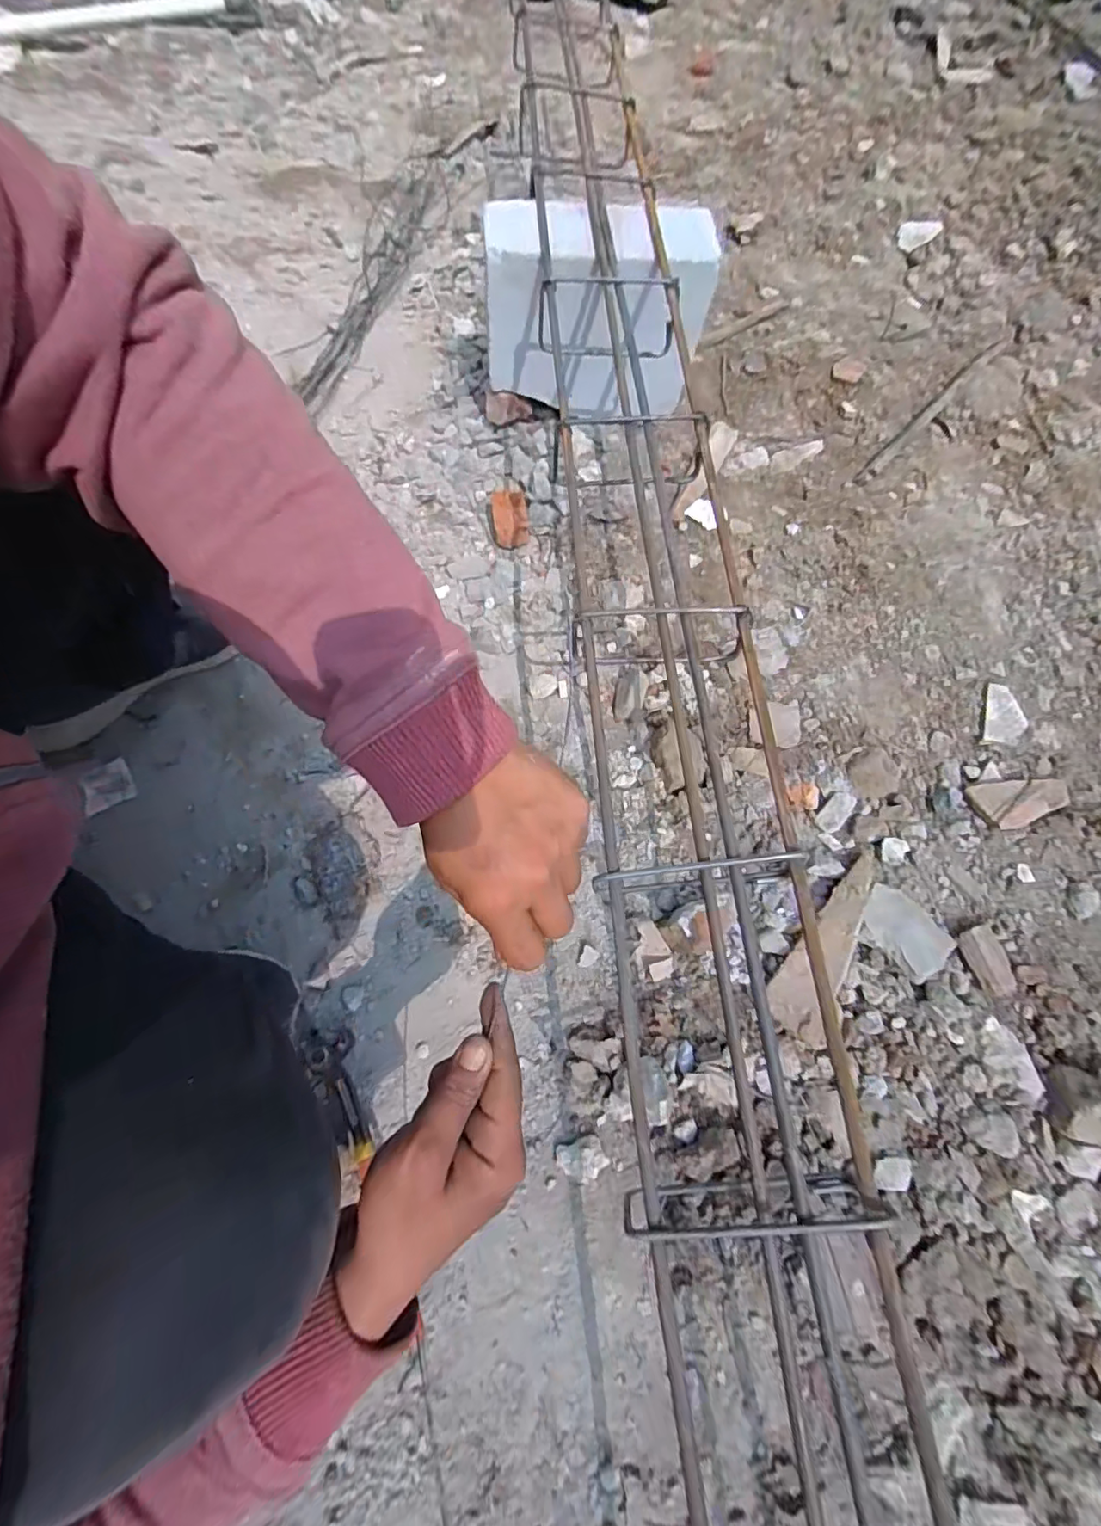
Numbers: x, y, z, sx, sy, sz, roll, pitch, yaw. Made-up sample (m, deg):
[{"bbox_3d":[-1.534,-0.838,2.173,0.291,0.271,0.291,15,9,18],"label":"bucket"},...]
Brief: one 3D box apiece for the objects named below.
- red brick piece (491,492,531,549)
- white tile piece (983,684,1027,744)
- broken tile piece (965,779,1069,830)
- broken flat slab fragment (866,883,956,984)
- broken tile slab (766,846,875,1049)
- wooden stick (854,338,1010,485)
[{"bbox_3d":[-0.052,-0.314,0.709,0.044,0.035,0.056,-8,67,-3],"label":"red brick piece"},{"bbox_3d":[0.498,-0.050,0.604,0.043,0.005,0.074,18,68,8],"label":"white tile piece"},{"bbox_3d":[0.484,0.041,0.566,0.105,0.009,0.045,-7,67,-3],"label":"broken tile piece"},{"bbox_3d":[0.330,0.156,0.516,0.054,0.007,0.080,-36,71,-14],"label":"broken flat slab fragment"},{"bbox_3d":[0.252,0.154,0.505,0.054,0.029,0.191,27,69,11],"label":"broken tile slab"},{"bbox_3d":[0.553,-0.513,0.788,0.018,0.019,0.428,40,71,16],"label":"wooden stick"}]

